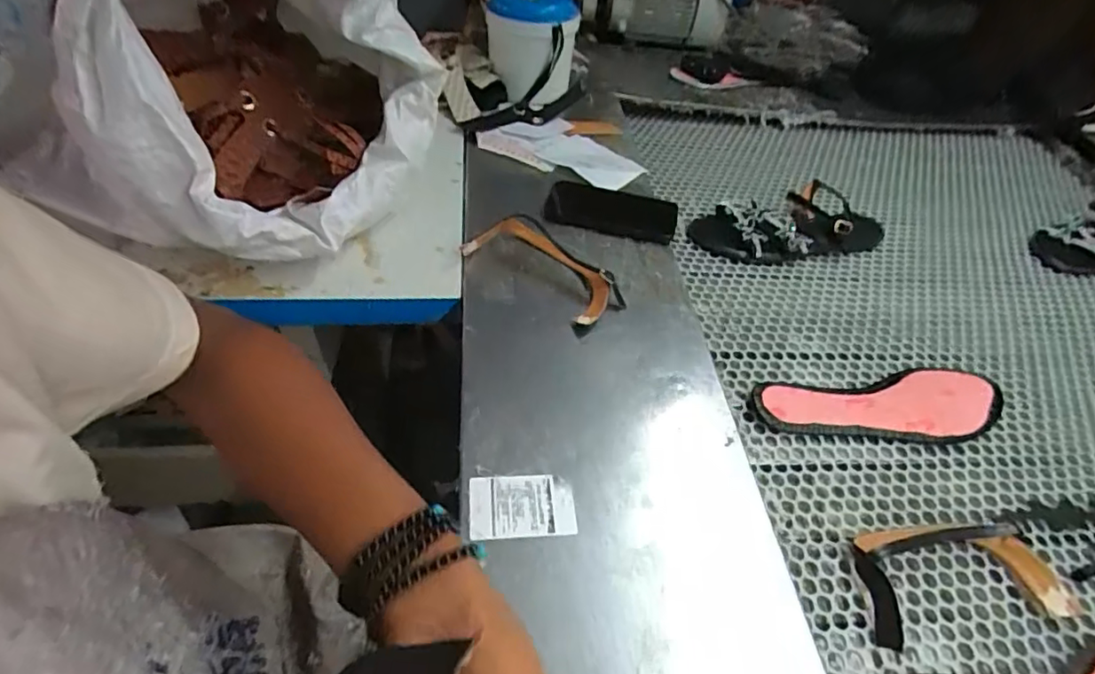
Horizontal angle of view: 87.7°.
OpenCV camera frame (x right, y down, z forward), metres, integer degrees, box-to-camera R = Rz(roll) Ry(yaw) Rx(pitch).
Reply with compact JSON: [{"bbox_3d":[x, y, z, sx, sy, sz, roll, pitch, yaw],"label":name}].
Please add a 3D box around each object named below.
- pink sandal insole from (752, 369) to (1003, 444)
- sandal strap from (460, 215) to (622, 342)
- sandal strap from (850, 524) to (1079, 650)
[{"bbox_3d":[0.330,0.069,0.565,0.256,0.016,0.078,-2,47,-8],"label":"pink sandal insole"},{"bbox_3d":[0.001,-0.075,0.604,0.184,0.035,0.079,34,53,21],"label":"sandal strap"},{"bbox_3d":[0.322,0.186,0.450,0.178,0.029,0.083,-5,48,-11],"label":"sandal strap"}]

